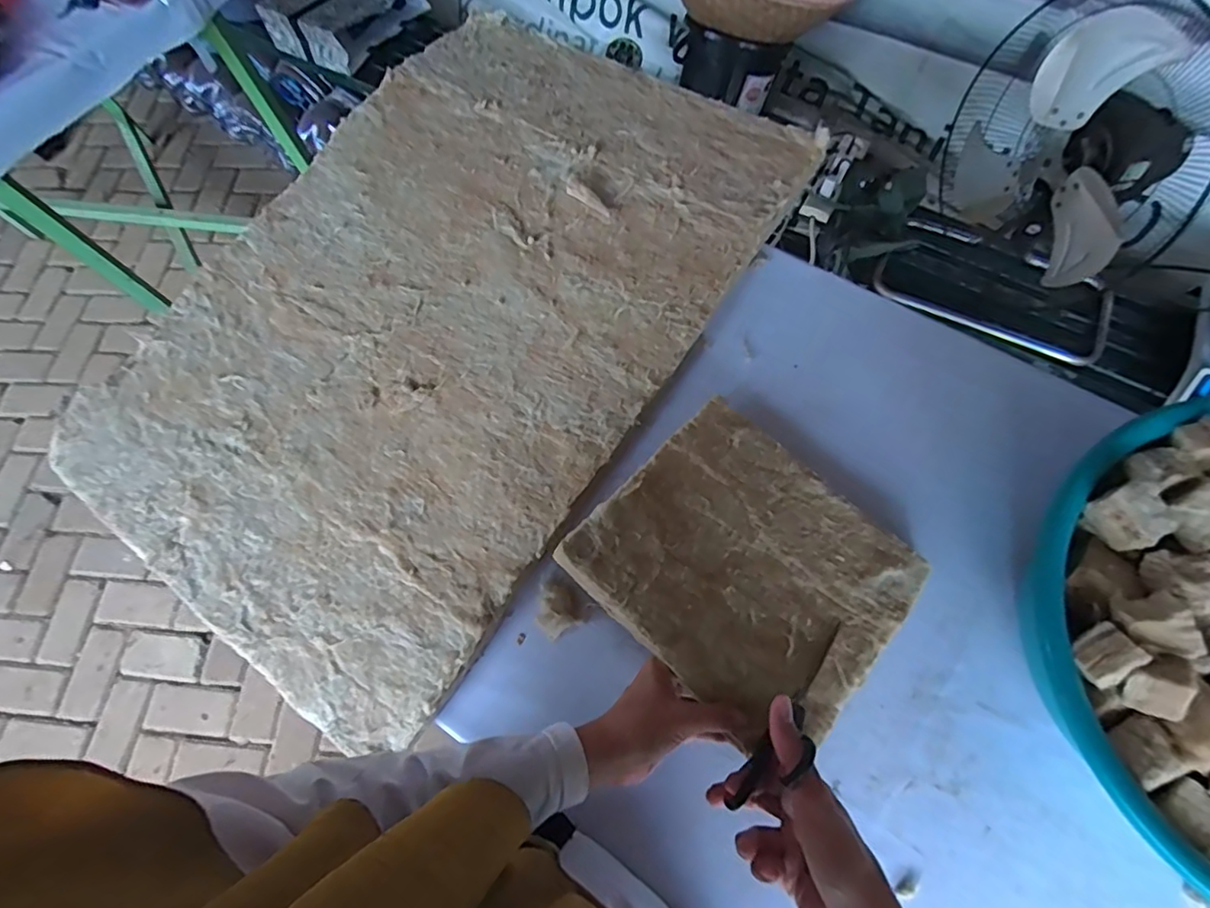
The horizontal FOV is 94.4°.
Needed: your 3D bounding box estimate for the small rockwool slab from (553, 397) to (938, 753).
[{"bbox_3d":[0.121,0.093,0.473,0.243,0.020,0.214,42,75,12],"label":"small rockwool slab"}]

